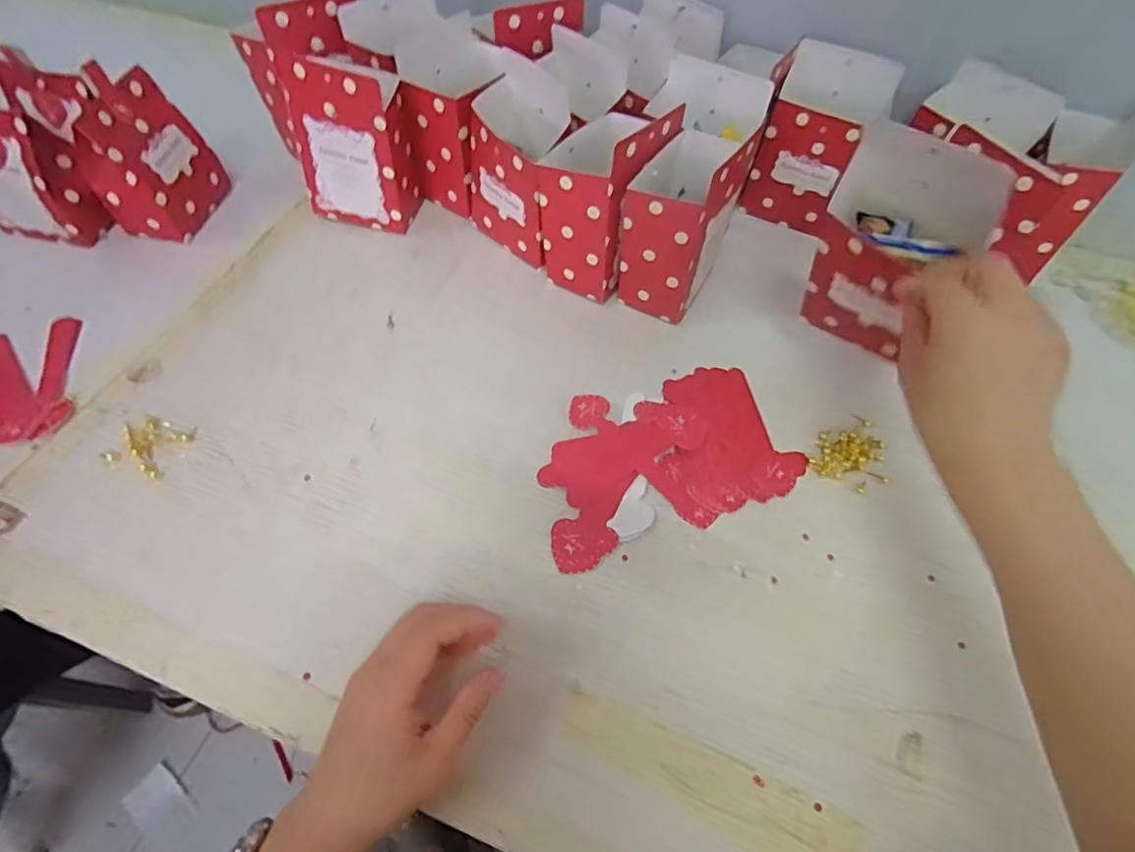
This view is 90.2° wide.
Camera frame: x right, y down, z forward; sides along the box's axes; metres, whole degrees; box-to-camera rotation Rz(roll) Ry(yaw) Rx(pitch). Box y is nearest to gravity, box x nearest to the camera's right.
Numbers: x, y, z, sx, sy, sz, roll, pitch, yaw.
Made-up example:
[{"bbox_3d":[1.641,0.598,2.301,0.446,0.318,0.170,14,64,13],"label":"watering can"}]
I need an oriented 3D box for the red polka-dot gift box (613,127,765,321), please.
[{"bbox_3d":[0.099,-0.179,0.497,0.068,0.143,0.107,27,60,14],"label":"red polka-dot gift box"}]

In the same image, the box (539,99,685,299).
[{"bbox_3d":[0.033,-0.202,0.506,0.077,0.148,0.110,31,61,16],"label":"box"}]

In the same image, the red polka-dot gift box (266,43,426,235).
[{"bbox_3d":[-0.199,-0.262,0.529,0.104,0.147,0.058,11,58,4],"label":"red polka-dot gift box"}]

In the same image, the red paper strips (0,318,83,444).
[{"bbox_3d":[-0.449,-0.038,0.462,0.078,0.006,0.129,-17,60,-13],"label":"red paper strips"}]

